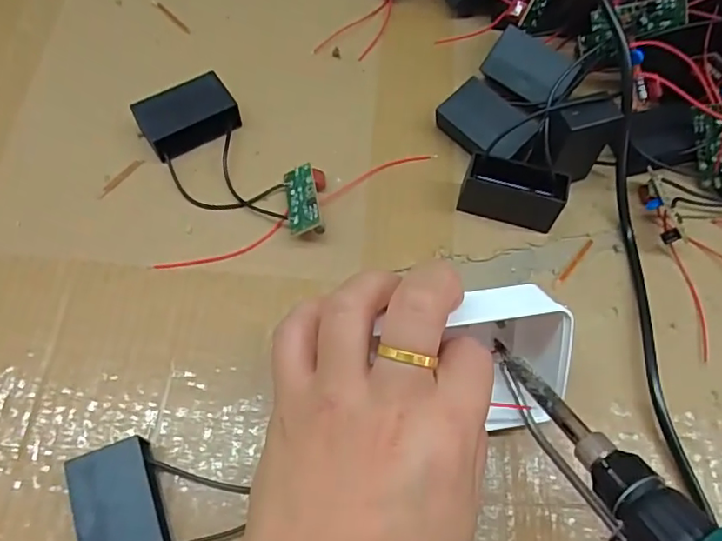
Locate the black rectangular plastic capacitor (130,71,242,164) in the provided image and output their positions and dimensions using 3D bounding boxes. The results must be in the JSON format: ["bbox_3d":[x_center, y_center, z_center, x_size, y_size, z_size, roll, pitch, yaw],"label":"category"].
[{"bbox_3d":[-0.091,-0.081,0.296,0.047,0.018,0.032,-29,68,-16],"label":"black rectangular plastic capacitor"}]

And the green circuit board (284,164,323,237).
[{"bbox_3d":[-0.029,-0.036,0.279,0.016,0.006,0.042,-22,51,11],"label":"green circuit board"}]

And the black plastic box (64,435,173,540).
[{"bbox_3d":[-0.088,0.091,0.211,0.030,0.019,0.047,-19,66,-12],"label":"black plastic box"}]

